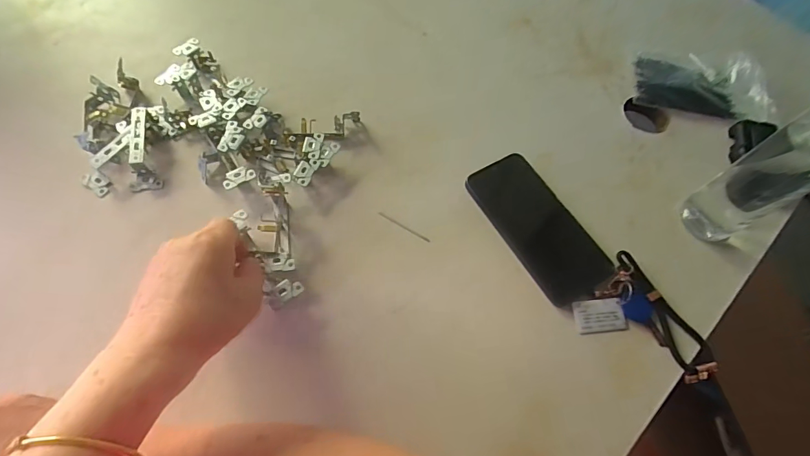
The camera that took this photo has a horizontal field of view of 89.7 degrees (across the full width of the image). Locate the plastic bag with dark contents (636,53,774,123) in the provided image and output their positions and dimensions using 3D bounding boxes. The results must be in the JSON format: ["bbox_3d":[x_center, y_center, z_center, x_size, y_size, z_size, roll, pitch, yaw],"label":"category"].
[{"bbox_3d":[0.378,-0.188,0.521,0.157,0.021,0.093,9,64,1],"label":"plastic bag with dark contents"}]

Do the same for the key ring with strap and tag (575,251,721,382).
[{"bbox_3d":[0.230,0.093,0.384,0.089,0.020,0.120,-39,73,-19],"label":"key ring with strap and tag"}]

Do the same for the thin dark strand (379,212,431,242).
[{"bbox_3d":[-0.001,-0.001,0.423,0.060,0.004,0.004,29,66,10],"label":"thin dark strand"}]

